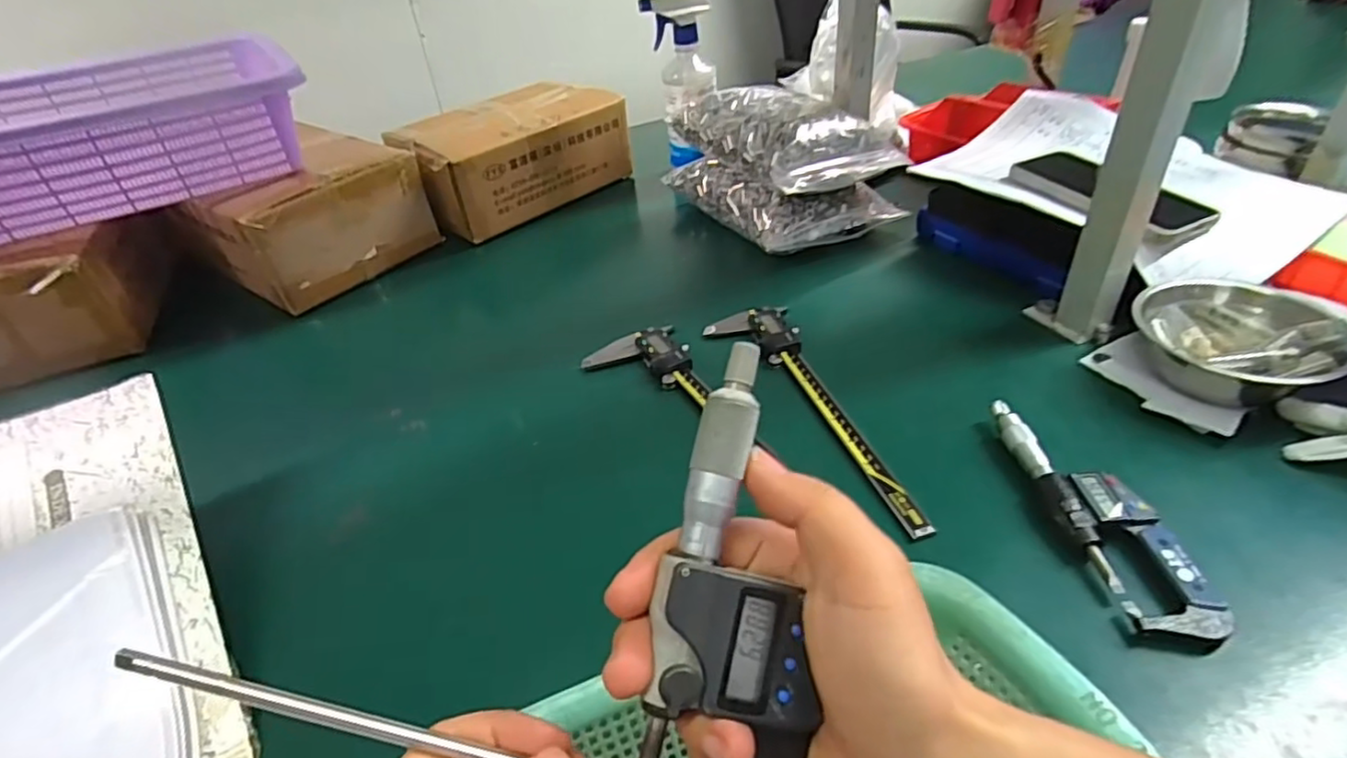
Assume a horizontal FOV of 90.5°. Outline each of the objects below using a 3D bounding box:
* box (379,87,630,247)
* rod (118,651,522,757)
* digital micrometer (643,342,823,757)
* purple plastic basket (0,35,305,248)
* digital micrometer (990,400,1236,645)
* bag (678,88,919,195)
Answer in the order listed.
[{"bbox_3d":[-0.207,-0.288,0.859,0.271,0.105,0.165,-32,44,-30],"label":"box"},{"bbox_3d":[-0.068,0.110,0.200,0.176,0.005,0.005,12,40,6],"label":"rod"},{"bbox_3d":[0.015,0.068,0.200,0.048,0.024,0.155,0,82,8],"label":"digital micrometer"},{"bbox_3d":[-0.592,-0.250,0.698,0.344,0.107,0.283,-28,42,-26],"label":"purple plastic basket"},{"bbox_3d":[0.254,0.076,0.405,0.052,0.020,0.173,-7,37,-1],"label":"digital micrometer"},{"bbox_3d":[0.126,-0.279,0.738,0.162,0.062,0.231,-20,39,-17],"label":"bag"}]

